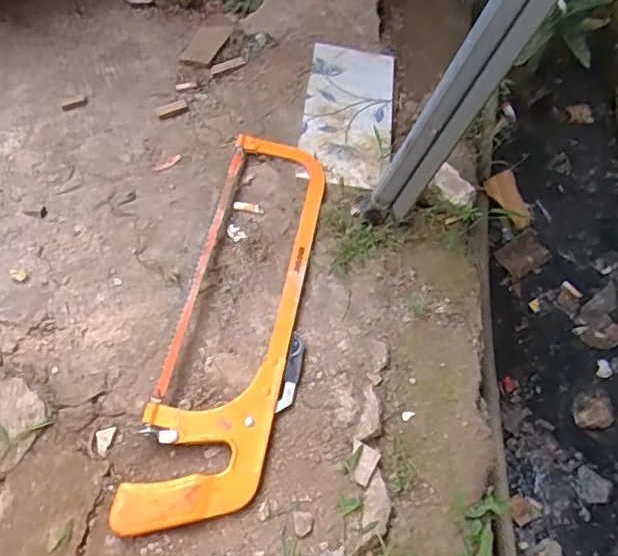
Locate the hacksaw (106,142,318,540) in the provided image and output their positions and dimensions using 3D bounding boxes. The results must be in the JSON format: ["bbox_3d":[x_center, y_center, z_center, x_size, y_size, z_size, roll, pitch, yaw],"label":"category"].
[{"bbox_3d":[-0.071,0.029,0.591,0.117,0.022,0.442,9,58,5],"label":"hacksaw"}]

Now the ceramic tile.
[{"bbox_3d":[0.052,-0.221,0.752,0.113,0.008,0.251,6,58,4],"label":"ceramic tile"}]

